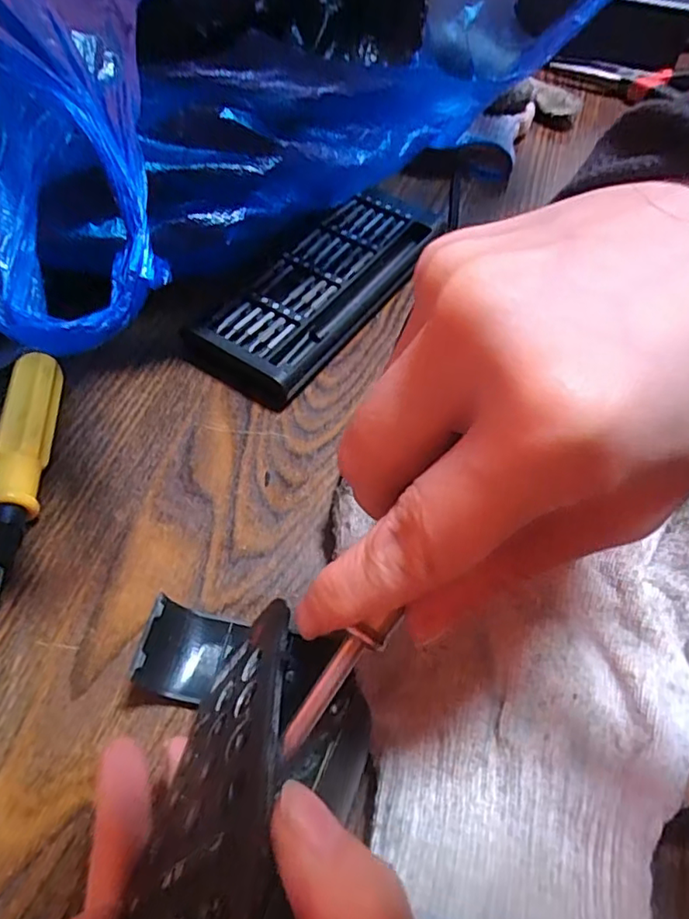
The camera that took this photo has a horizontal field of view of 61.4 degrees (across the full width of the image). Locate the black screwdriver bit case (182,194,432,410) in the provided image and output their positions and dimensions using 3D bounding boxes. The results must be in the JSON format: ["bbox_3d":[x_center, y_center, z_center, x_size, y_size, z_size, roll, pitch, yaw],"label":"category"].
[{"bbox_3d":[-0.013,-0.088,0.304,0.057,0.023,0.143,32,61,18],"label":"black screwdriver bit case"}]

